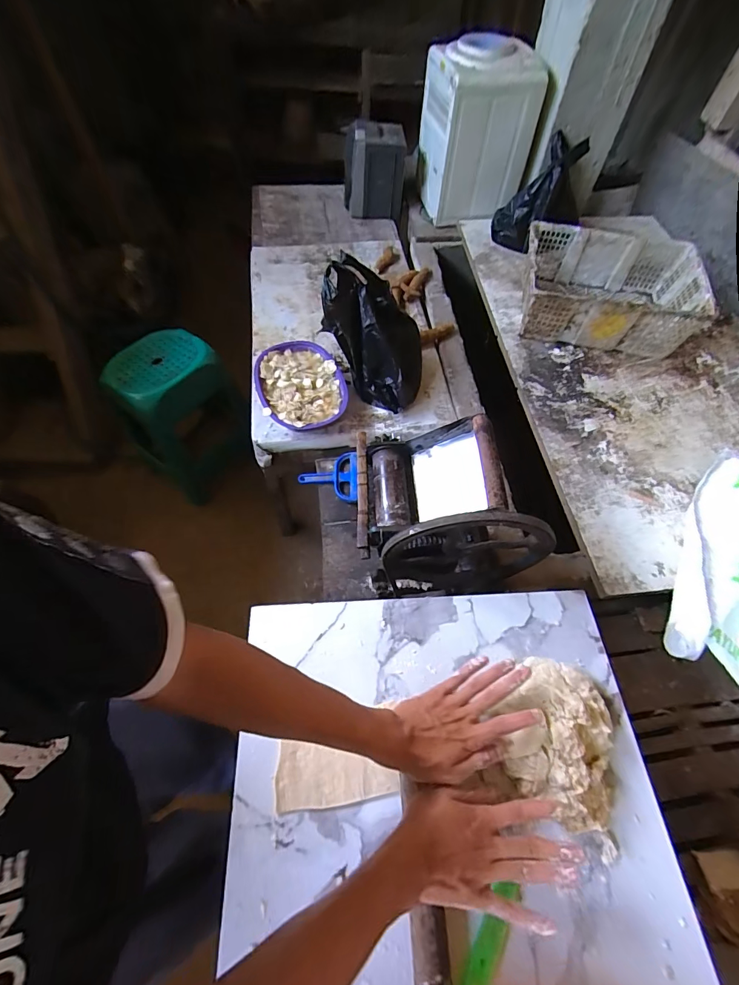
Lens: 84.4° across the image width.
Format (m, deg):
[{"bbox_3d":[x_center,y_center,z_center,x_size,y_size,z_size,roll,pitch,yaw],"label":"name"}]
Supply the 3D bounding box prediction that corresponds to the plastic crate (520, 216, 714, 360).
[{"bbox_3d":[0.696,-0.610,1.213,0.481,0.156,0.377,11,61,5],"label":"plastic crate"}]

